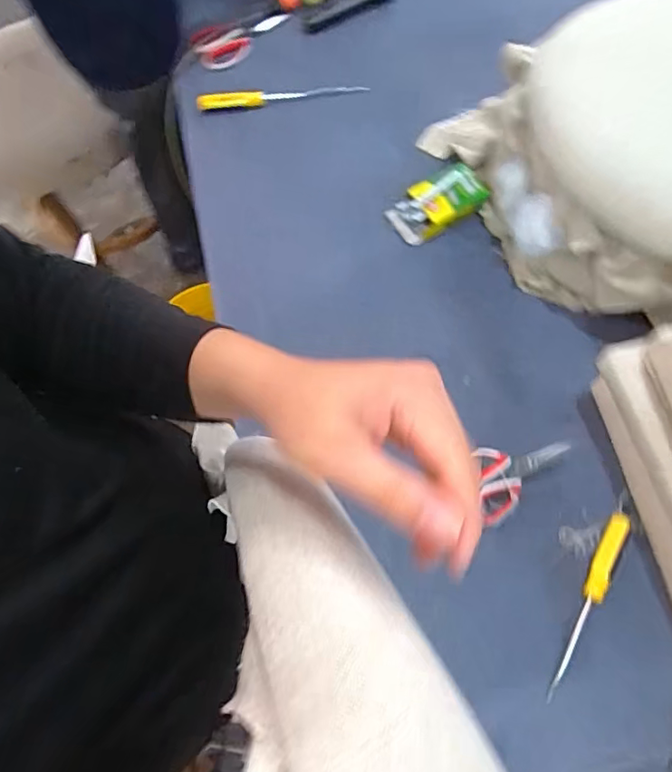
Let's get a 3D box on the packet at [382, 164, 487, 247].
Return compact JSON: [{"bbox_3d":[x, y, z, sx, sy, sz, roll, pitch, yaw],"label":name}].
[{"bbox_3d":[0.172,-0.303,0.865,0.155,0.049,0.086,-30,74,-9],"label":"packet"}]

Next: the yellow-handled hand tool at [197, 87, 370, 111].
[{"bbox_3d":[-0.098,-0.531,0.951,0.304,0.032,0.024,-9,72,-3],"label":"yellow-handled hand tool"}]

